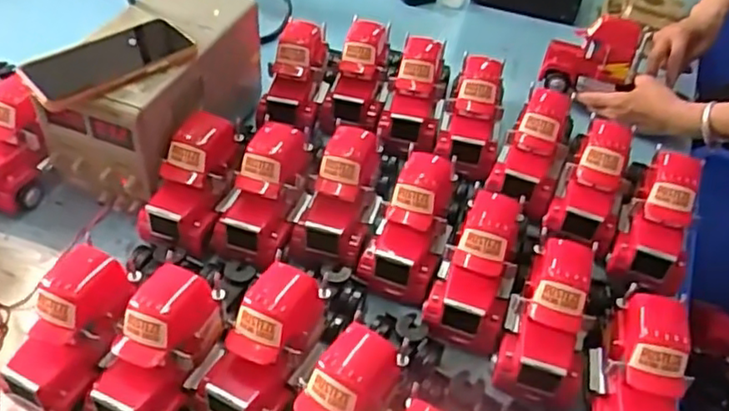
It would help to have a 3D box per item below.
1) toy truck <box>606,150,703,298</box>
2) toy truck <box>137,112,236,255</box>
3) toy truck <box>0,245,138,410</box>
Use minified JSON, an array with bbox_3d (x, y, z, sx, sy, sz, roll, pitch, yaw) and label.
[{"bbox_3d":[0.310,0.008,0.704,0.069,0.086,0.144,15,47,9],"label":"toy truck"},{"bbox_3d":[-0.187,-0.031,0.684,0.078,0.058,0.146,14,75,8],"label":"toy truck"},{"bbox_3d":[-0.247,0.104,0.540,0.062,0.055,0.138,18,80,11],"label":"toy truck"}]

